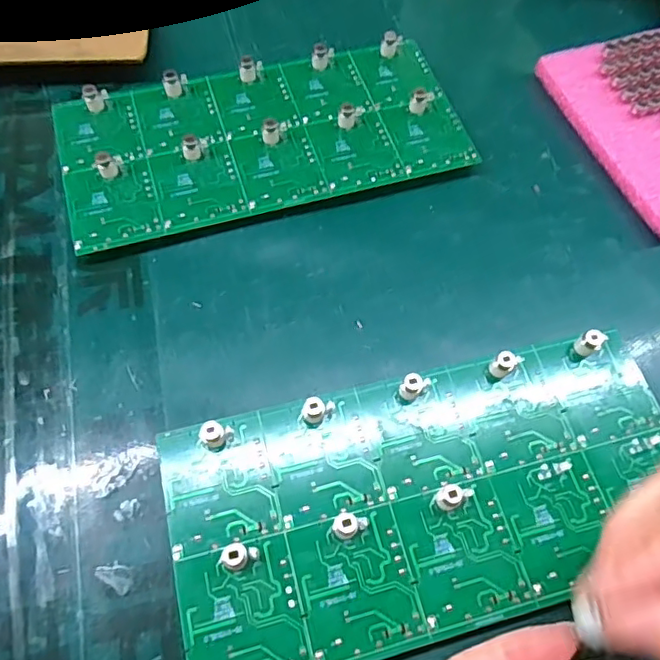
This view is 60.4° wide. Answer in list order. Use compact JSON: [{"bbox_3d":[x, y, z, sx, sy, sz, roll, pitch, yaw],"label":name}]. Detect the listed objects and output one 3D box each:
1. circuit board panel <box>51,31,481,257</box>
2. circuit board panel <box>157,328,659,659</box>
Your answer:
[{"bbox_3d":[-0.037,-0.113,0.328,0.225,0.018,0.103,-15,66,-10],"label":"circuit board panel"},{"bbox_3d":[0.047,0.070,0.245,0.224,0.017,0.105,-13,66,-9],"label":"circuit board panel"}]

